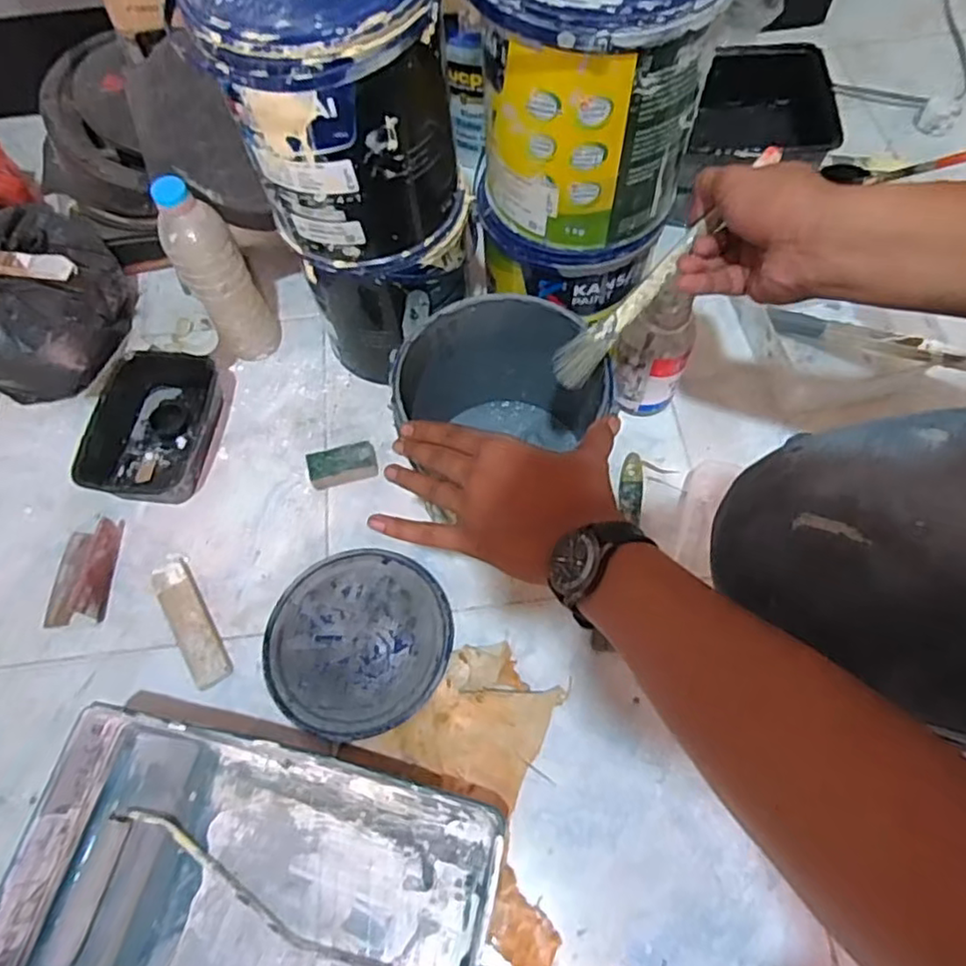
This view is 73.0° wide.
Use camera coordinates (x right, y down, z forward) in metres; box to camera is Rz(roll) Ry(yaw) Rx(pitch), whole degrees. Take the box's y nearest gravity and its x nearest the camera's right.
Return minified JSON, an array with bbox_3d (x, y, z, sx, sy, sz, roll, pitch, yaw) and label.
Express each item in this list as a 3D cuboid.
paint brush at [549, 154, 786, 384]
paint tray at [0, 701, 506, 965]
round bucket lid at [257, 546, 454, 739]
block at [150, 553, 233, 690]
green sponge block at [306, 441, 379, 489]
[{"bbox_3d":[0.129,-0.156,0.470,0.215,0.016,0.030,-47,69,8],"label":"paint brush"},{"bbox_3d":[-0.185,0.353,0.500,0.353,0.075,0.277,10,65,7],"label":"paint tray"},{"bbox_3d":[-0.120,0.148,0.624,0.172,0.018,0.171,-1,64,2],"label":"round bucket lid"},{"bbox_3d":[-0.291,0.135,0.645,0.038,0.015,0.138,-30,67,-12],"label":"block"},{"bbox_3d":[-0.151,-0.020,0.707,0.072,0.030,0.037,-13,64,-4],"label":"green sponge block"}]

